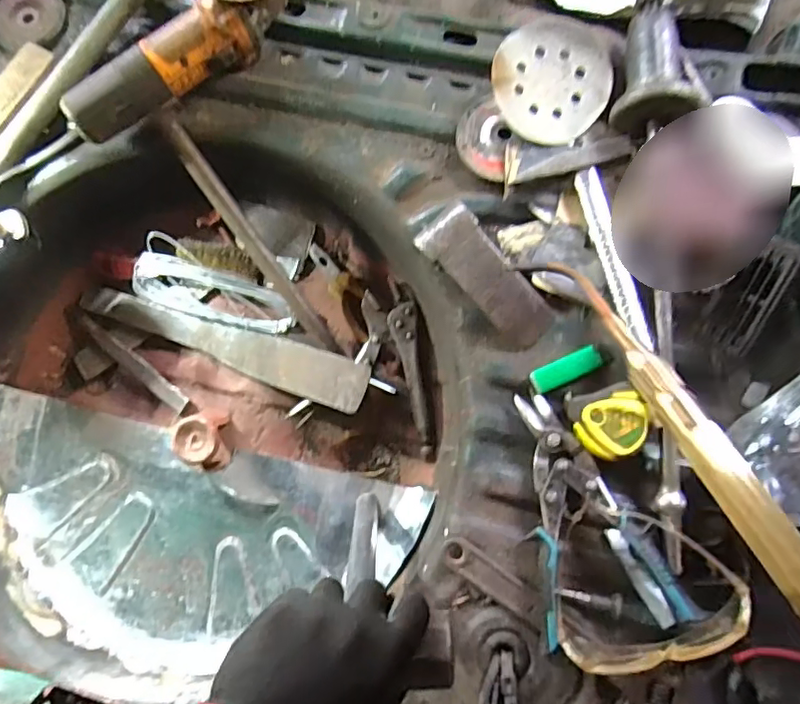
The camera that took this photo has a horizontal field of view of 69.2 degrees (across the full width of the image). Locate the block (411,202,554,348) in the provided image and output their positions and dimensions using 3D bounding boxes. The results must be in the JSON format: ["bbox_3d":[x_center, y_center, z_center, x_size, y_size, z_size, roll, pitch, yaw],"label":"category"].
[{"bbox_3d":[0.087,-0.073,0.575,0.062,0.036,0.156,-40,82,0],"label":"block"}]

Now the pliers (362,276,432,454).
[{"bbox_3d":[-0.005,0.017,0.699,0.080,0.025,0.203,-6,84,4],"label":"pliers"}]

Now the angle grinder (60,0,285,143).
[{"bbox_3d":[-0.229,-0.327,0.622,0.290,0.078,0.085,-38,82,0],"label":"angle grinder"}]

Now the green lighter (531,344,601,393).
[{"bbox_3d":[0.161,0.017,0.564,0.068,0.010,0.023,-26,82,2],"label":"green lighter"}]

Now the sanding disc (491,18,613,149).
[{"bbox_3d":[0.152,-0.273,0.581,0.114,0.015,0.122,0,88,1],"label":"sanding disc"}]

